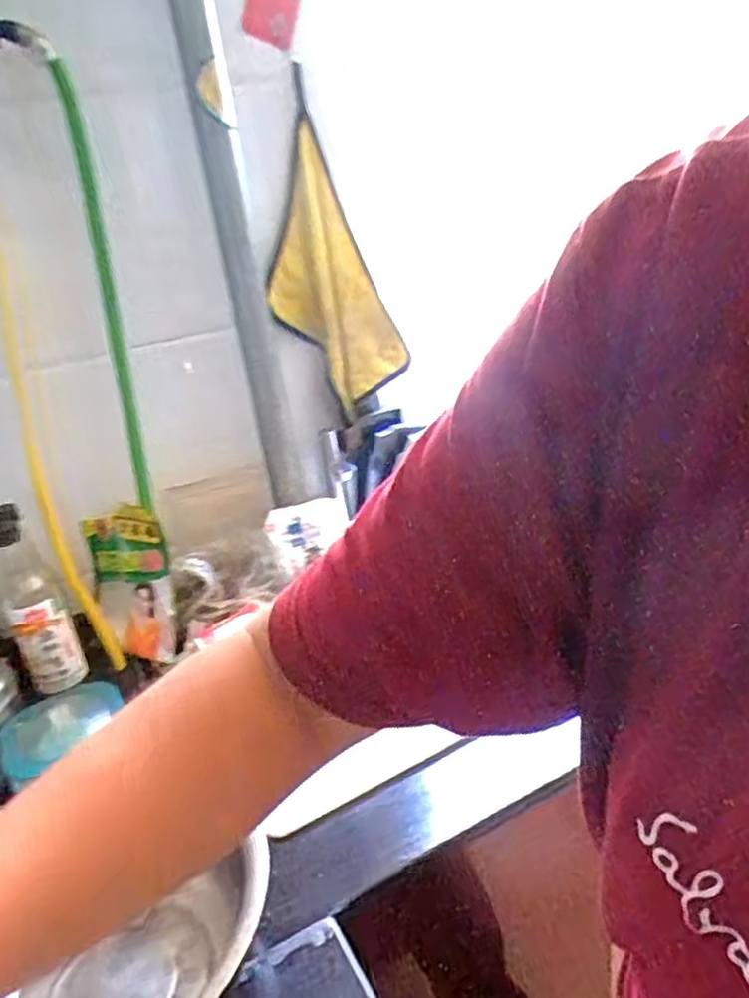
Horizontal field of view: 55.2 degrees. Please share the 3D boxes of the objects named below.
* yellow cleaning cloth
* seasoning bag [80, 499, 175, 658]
[{"bbox_3d":[-0.062,-0.323,0.982,0.161,0.374,0.068,0,26,18],"label":"yellow cleaning cloth"},{"bbox_3d":[-0.326,0.116,0.967,0.142,0.205,0.023,-16,-2,30],"label":"seasoning bag"}]

